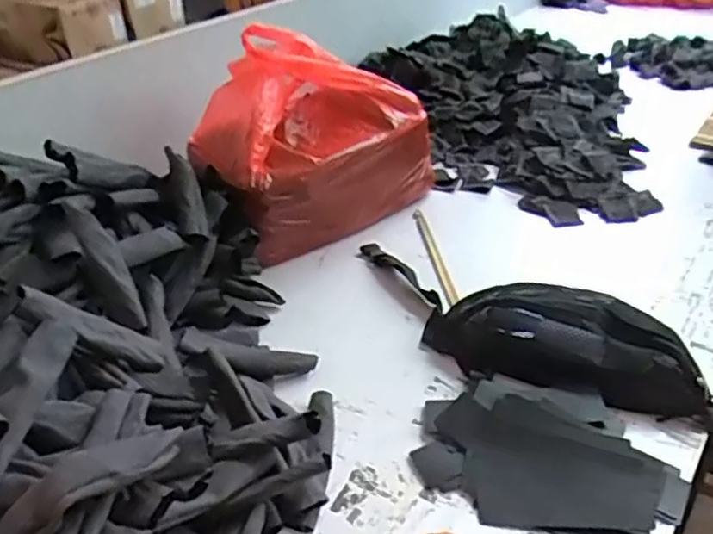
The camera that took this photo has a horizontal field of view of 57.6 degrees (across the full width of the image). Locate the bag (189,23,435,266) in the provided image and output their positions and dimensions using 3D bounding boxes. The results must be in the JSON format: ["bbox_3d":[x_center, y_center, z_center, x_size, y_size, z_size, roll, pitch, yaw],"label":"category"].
[{"bbox_3d":[-0.069,-0.196,0.969,0.340,0.275,0.219,-25,41,-31],"label":"bag"}]

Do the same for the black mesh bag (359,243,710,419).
[{"bbox_3d":[0.170,0.055,0.764,0.461,0.081,0.154,20,39,27],"label":"black mesh bag"}]

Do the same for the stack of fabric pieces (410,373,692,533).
[{"bbox_3d":[0.184,0.177,0.625,0.238,0.031,0.170,12,36,18],"label":"stack of fabric pieces"}]

